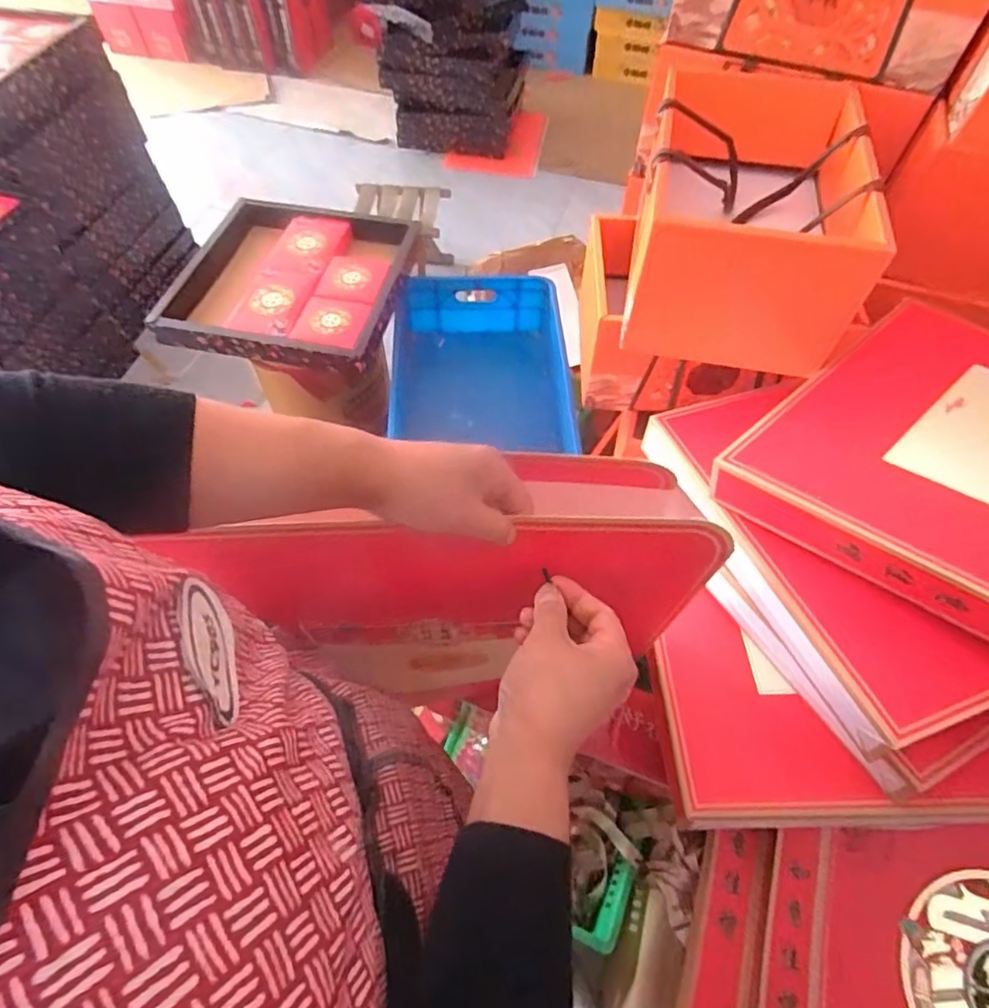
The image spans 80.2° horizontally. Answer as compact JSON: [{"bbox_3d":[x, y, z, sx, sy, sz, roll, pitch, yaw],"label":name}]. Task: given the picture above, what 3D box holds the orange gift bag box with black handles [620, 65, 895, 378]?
[{"bbox_3d":[0.322,-0.381,0.764,0.251,0.167,0.384,12,60,6],"label":"orange gift bag box with black handles"}]

